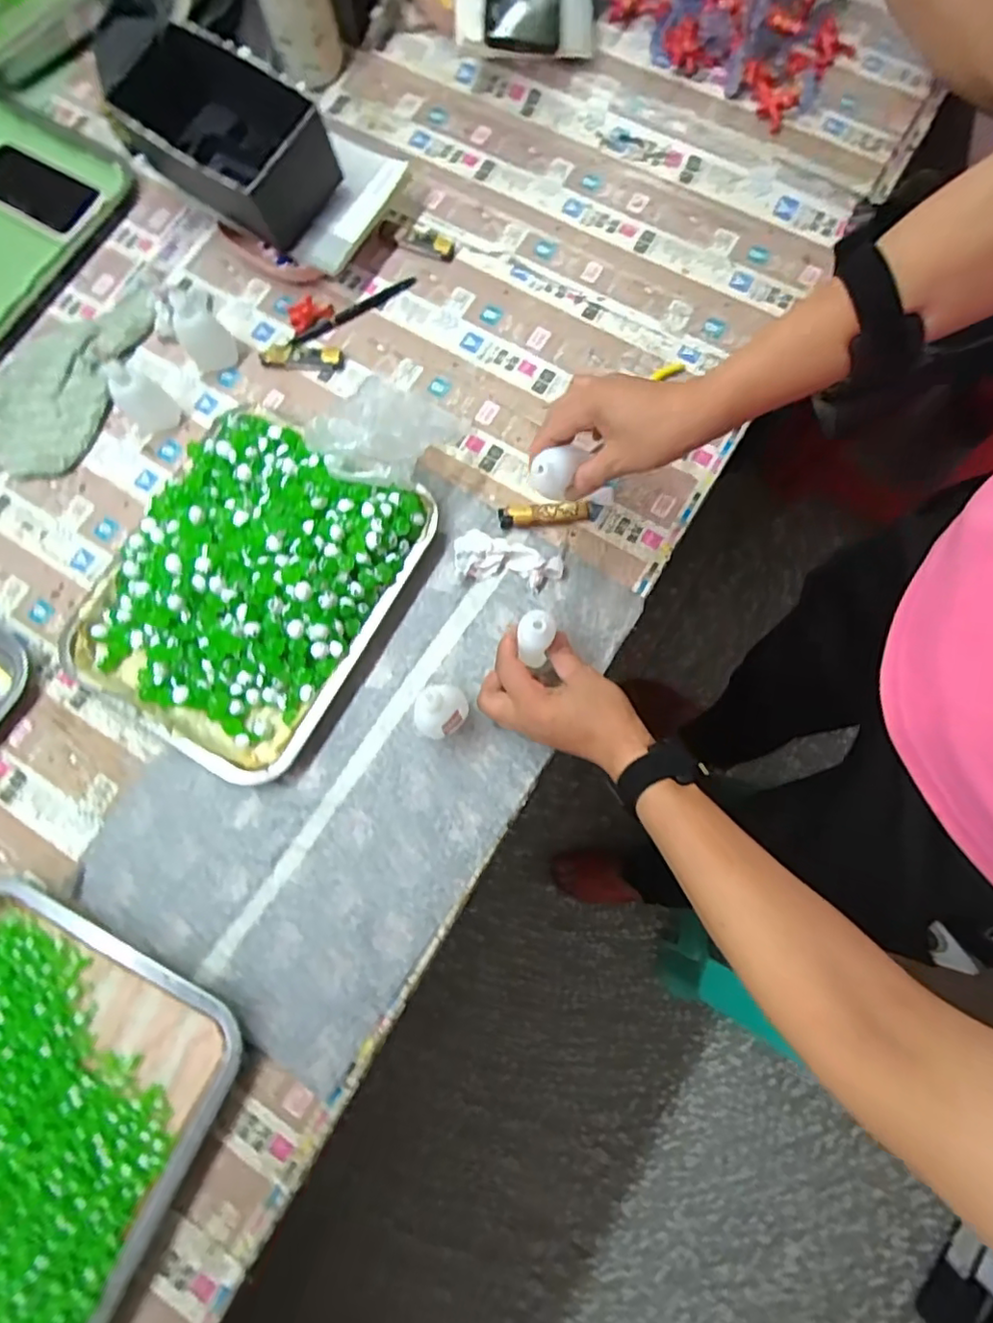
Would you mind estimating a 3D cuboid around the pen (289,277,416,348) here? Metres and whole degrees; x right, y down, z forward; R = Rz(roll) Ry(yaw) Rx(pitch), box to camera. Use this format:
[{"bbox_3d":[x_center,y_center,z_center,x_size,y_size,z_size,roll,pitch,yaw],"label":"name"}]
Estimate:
[{"bbox_3d":[-0.144,-0.351,0.599,0.139,0.006,0.017,-30,81,-5],"label":"pen"}]

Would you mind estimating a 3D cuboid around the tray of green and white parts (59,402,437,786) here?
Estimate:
[{"bbox_3d":[-0.213,-0.071,0.514,0.238,0.047,0.294,27,81,5],"label":"tray of green and white parts"}]

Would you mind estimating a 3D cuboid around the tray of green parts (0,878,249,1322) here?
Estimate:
[{"bbox_3d":[-0.364,0.361,0.443,0.256,0.035,0.309,26,81,5],"label":"tray of green parts"}]

